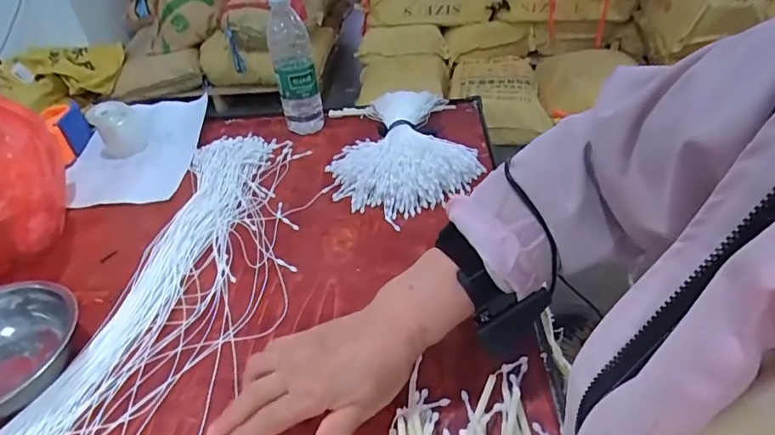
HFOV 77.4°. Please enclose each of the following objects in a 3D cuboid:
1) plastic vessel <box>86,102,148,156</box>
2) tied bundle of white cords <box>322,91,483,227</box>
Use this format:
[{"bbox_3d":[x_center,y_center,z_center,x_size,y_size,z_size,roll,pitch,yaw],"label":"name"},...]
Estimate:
[{"bbox_3d":[-0.446,-0.147,0.800,0.070,0.069,0.064,-27,43,-24],"label":"plastic vessel"},{"bbox_3d":[0.018,-0.116,0.696,0.214,0.051,0.313,-4,38,3],"label":"tied bundle of white cords"}]

